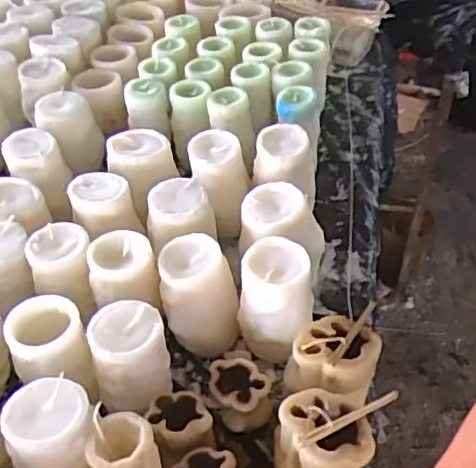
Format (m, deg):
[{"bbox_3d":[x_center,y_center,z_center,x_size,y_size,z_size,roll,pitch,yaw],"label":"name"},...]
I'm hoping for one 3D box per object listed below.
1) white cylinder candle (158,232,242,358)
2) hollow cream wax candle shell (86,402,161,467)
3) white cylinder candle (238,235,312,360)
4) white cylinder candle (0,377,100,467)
[{"bbox_3d":[-0.036,0.059,0.592,0.069,0.100,0.073,-5,43,-4],"label":"white cylinder candle"},{"bbox_3d":[-0.080,0.167,0.453,0.045,0.072,0.055,-10,44,-10],"label":"hollow cream wax candle shell"},{"bbox_3d":[0.034,0.066,0.572,0.062,0.106,0.066,0,43,0],"label":"white cylinder candle"},{"bbox_3d":[-0.135,0.148,0.465,0.065,0.058,0.063,-14,45,-13],"label":"white cylinder candle"}]

